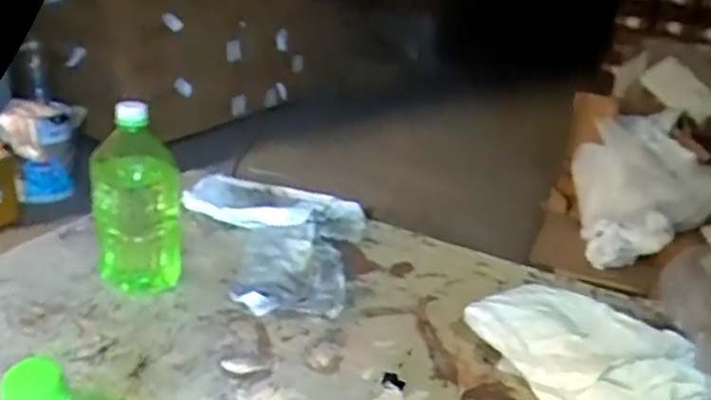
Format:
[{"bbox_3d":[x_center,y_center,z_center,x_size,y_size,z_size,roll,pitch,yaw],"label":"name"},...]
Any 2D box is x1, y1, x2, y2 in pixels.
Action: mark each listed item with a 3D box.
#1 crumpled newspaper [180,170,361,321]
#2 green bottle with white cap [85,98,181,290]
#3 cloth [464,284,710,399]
[{"bbox_3d":[-0.130,0.049,0.904,0.263,0.027,0.316,8,23,5],"label":"crumpled newspaper"},{"bbox_3d":[-0.252,-0.002,0.756,0.096,0.216,0.080,-2,25,-19],"label":"green bottle with white cap"},{"bbox_3d":[0.246,0.152,0.711,0.186,0.069,0.226,-10,28,-33],"label":"cloth"}]

